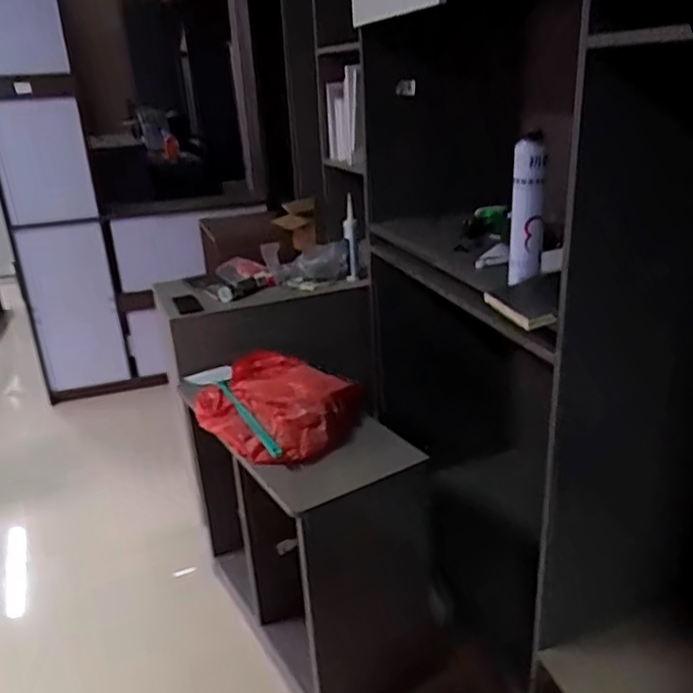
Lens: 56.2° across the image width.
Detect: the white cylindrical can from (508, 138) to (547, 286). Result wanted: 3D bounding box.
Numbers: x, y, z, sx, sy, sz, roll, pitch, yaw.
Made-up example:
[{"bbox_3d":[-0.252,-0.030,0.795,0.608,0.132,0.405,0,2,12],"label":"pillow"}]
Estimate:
[{"bbox_3d":[0.378,-0.279,1.362,0.072,0.291,0.072,4,24,16],"label":"white cylindrical can"}]

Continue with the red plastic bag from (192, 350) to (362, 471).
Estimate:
[{"bbox_3d":[-0.189,0.140,1.592,0.445,0.084,0.337,16,29,38],"label":"red plastic bag"}]

